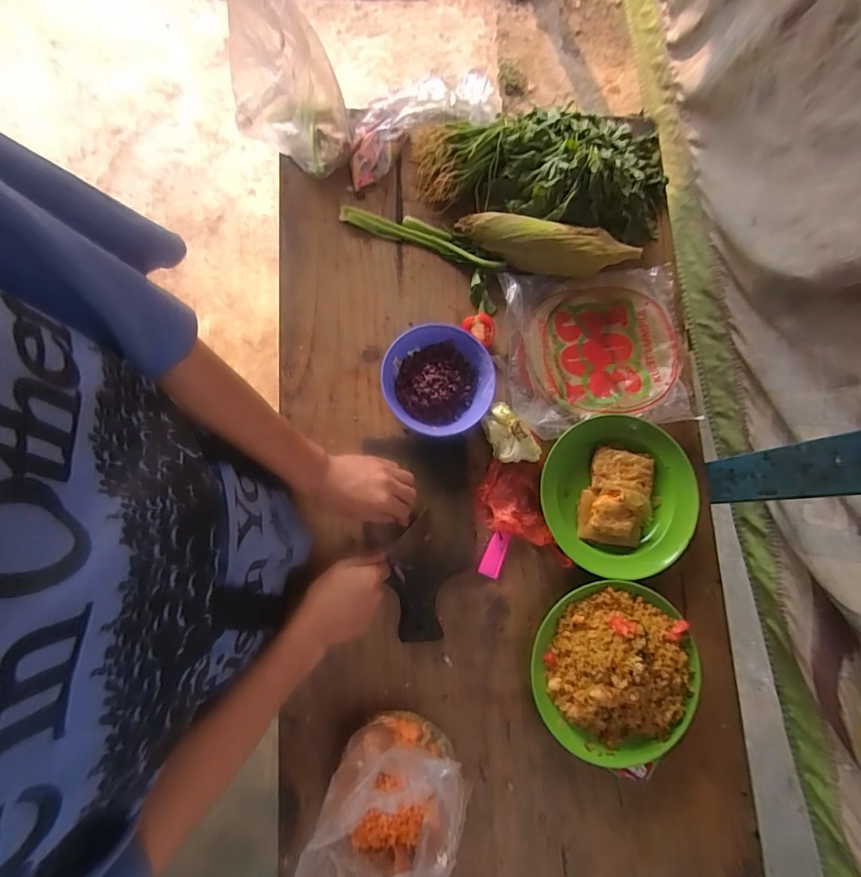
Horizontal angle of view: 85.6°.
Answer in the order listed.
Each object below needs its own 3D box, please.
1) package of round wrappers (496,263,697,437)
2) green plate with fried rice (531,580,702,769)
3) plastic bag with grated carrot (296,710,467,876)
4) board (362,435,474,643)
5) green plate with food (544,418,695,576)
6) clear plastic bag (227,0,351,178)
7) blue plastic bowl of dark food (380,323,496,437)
[{"bbox_3d":[0.244,-0.133,0.658,0.274,0.032,0.226,-6,76,-6],"label":"package of round wrappers"},{"bbox_3d":[0.240,0.295,0.582,0.214,0.048,0.210,0,79,-1],"label":"green plate with fried rice"},{"bbox_3d":[-0.042,0.393,0.481,0.137,0.137,0.152,23,80,3],"label":"plastic bag with grated carrot"},{"bbox_3d":[-0.017,0.127,0.610,0.141,0.023,0.258,3,86,-1],"label":"board"},{"bbox_3d":[0.255,0.074,0.633,0.208,0.030,0.200,0,79,-1],"label":"green plate with food"},{"bbox_3d":[-0.189,-0.459,0.601,0.140,0.152,0.147,-15,80,-4],"label":"clear plastic bag"},{"bbox_3d":[0.010,-0.073,0.625,0.142,0.047,0.141,0,79,-1],"label":"blue plastic bowl of dark food"}]

